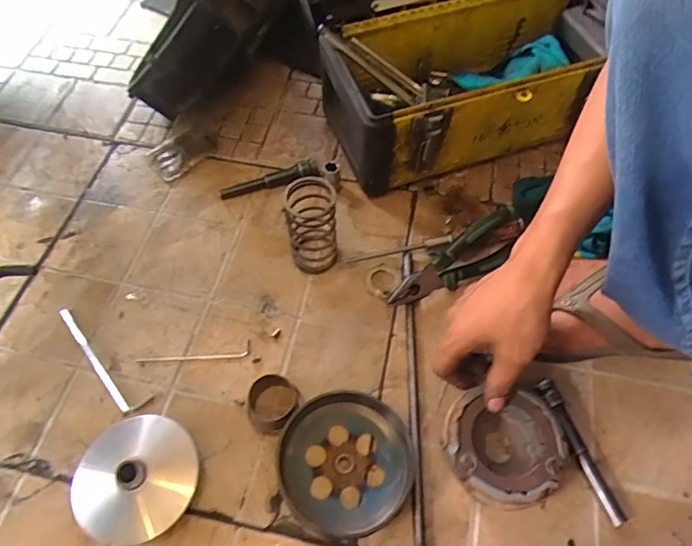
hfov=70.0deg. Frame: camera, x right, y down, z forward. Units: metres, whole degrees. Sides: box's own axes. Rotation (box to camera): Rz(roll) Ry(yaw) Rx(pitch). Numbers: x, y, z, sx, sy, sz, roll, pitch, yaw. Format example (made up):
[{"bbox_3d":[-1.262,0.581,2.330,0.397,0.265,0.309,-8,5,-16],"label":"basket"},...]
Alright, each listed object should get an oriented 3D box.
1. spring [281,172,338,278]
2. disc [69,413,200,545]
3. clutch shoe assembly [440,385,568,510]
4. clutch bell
[{"bbox_3d":[-0.036,-0.048,0.526,0.051,0.100,0.055,-11,60,-6],"label":"spring"},{"bbox_3d":[-0.182,0.176,0.424,0.101,0.040,0.098,0,59,0],"label":"disc"},{"bbox_3d":[0.137,0.154,0.441,0.095,0.038,0.098,0,59,0],"label":"clutch shoe assembly"},{"bbox_3d":[0.000,0.167,0.436,0.114,0.032,0.112,0,59,0],"label":"clutch bell"}]

